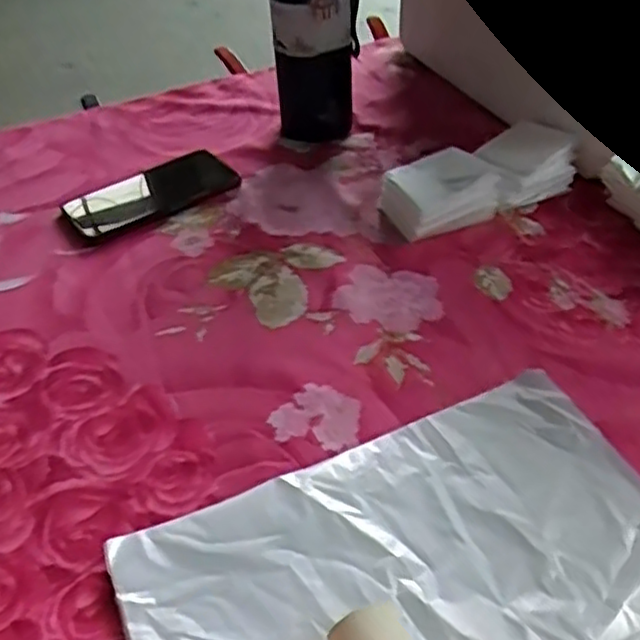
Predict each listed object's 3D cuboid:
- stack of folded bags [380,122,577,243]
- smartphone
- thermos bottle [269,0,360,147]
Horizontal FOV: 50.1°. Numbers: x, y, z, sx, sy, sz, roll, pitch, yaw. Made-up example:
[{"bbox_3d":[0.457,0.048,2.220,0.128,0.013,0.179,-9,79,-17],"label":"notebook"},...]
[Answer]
[{"bbox_3d":[0.149,-0.128,0.629,0.182,0.053,0.074,-20,46,-17],"label":"stack of folded bags"},{"bbox_3d":[-0.165,-0.125,0.670,0.160,0.013,0.080,-28,49,-24],"label":"smartphone"},{"bbox_3d":[-0.005,-0.290,0.657,0.081,0.247,0.063,-3,44,1],"label":"thermos bottle"}]

